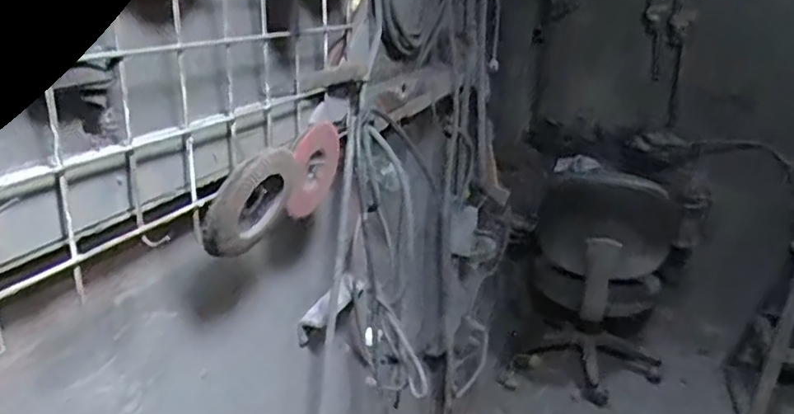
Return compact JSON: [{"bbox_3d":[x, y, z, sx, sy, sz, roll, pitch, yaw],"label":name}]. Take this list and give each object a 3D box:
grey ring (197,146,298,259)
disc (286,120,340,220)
[{"bbox_3d":[-0.112,-0.002,0.507,0.013,0.087,0.099,28,64,22],"label":"grey ring"},{"bbox_3d":[-0.079,-0.030,0.617,0.011,0.081,0.092,15,55,23],"label":"disc"}]

